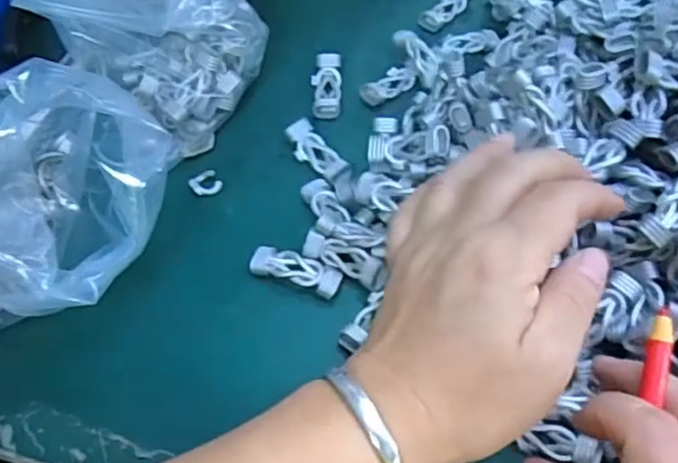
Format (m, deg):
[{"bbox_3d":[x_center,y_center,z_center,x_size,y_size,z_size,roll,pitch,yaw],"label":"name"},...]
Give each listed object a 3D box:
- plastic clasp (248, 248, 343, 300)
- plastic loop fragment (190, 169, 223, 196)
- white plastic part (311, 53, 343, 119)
[{"bbox_3d":[-0.022,0.019,0.325,0.045,0.005,0.016,18,62,14],"label":"plastic clasp"},{"bbox_3d":[-0.073,-0.026,0.360,0.017,0.004,0.015,-39,64,-18],"label":"plastic loop fragment"},{"bbox_3d":[-0.007,-0.087,0.388,0.018,0.008,0.045,-2,59,3],"label":"white plastic part"}]

